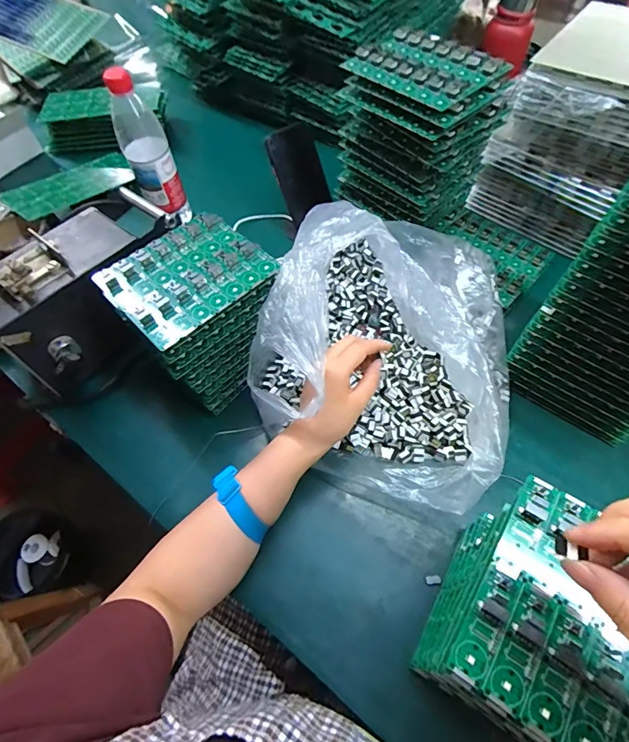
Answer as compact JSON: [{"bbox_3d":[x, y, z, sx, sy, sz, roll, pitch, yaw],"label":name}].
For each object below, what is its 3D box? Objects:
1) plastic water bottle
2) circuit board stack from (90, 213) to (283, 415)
[{"bbox_3d":[-0.247,-0.324,0.619,0.062,0.212,0.062,-24,60,-11],"label":"plastic water bottle"},{"bbox_3d":[-0.128,-0.069,0.497,0.148,0.137,0.139,-37,63,-18],"label":"circuit board stack"}]

